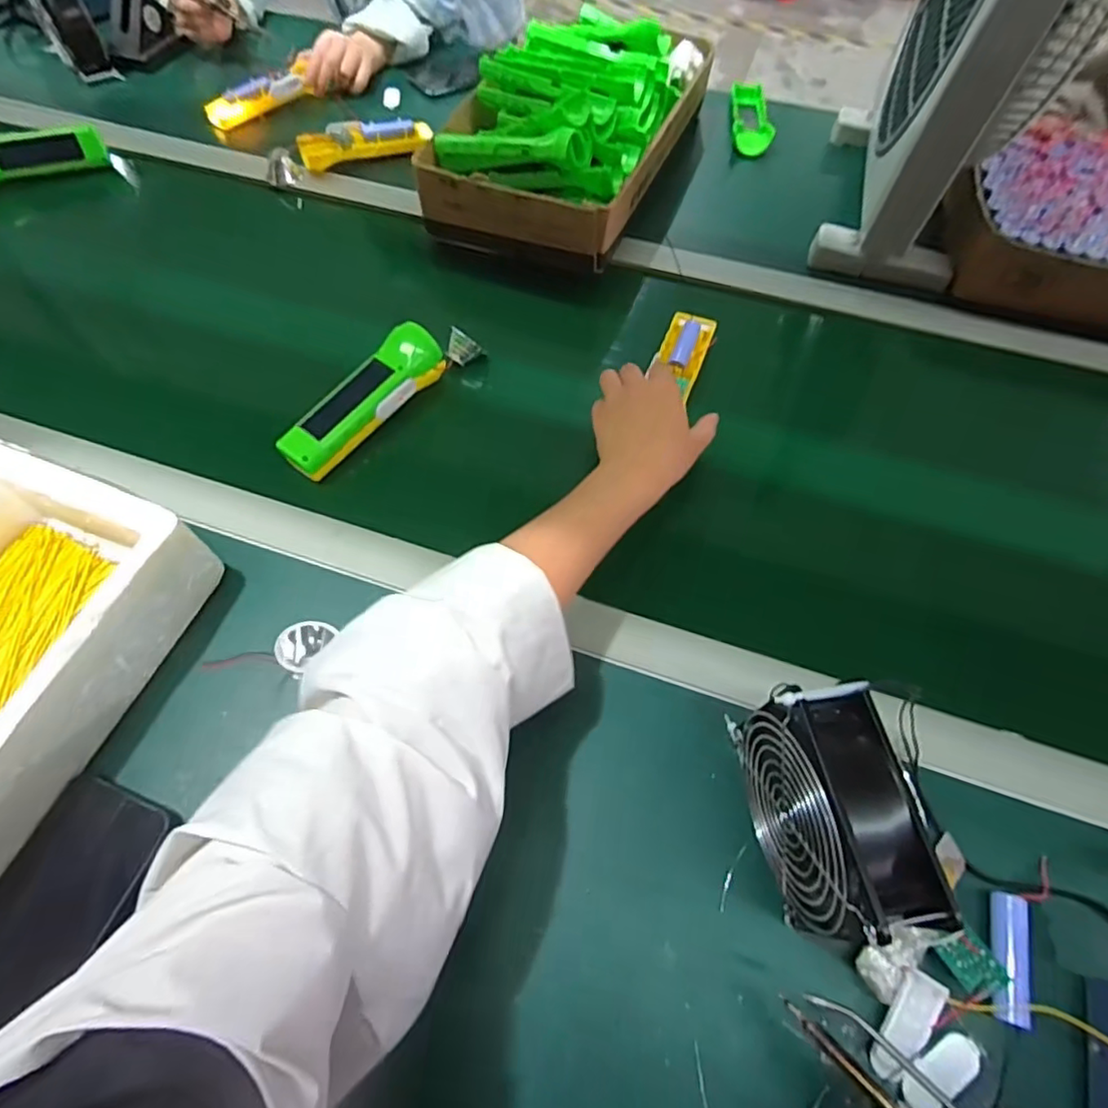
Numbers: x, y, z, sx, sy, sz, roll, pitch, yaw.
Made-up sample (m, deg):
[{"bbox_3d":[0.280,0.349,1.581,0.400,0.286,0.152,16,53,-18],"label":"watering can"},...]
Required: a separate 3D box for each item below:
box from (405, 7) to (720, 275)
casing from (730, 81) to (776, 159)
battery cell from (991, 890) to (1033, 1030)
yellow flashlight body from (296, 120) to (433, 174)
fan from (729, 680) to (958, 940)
[{"bbox_3d":[0.020,-0.508,0.696,0.231,0.095,0.381,21,64,10],"label":"box"},{"bbox_3d":[0.266,-0.597,0.813,0.050,0.021,0.167,7,63,2],"label":"casing"},{"bbox_3d":[0.268,0.234,0.349,0.019,0.014,0.067,14,63,6],"label":"battery cell"},{"bbox_3d":[-0.235,-0.521,0.754,0.162,0.027,0.045,-12,63,-7],"label":"yellow flashlight body"},{"bbox_3d":[0.150,0.144,0.341,0.045,0.120,0.116,-8,63,-5],"label":"fan"}]

